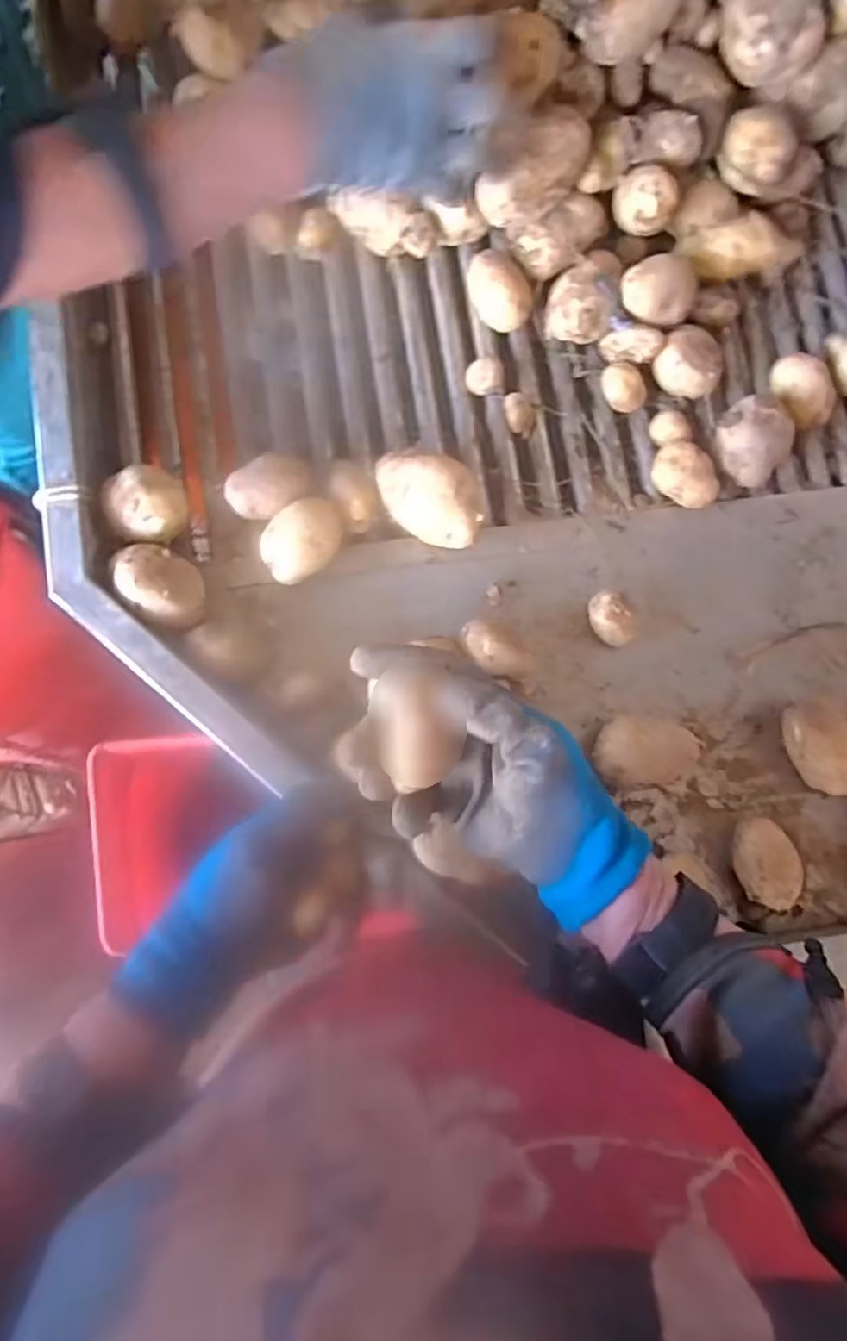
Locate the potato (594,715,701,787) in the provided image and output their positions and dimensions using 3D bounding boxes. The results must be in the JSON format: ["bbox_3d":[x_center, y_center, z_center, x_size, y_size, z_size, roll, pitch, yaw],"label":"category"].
[{"bbox_3d":[0.171,0.063,0.518,0.069,0.050,0.052,0,78,-4],"label":"potato"}]

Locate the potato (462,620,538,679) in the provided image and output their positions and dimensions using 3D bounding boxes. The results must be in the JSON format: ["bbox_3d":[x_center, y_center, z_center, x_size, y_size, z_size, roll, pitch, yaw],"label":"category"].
[{"bbox_3d":[0.059,-0.012,0.518,0.071,0.028,0.031,33,81,-11],"label":"potato"}]

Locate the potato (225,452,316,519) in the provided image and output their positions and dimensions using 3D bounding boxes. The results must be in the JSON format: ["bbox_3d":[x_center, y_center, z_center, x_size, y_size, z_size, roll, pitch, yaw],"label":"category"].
[{"bbox_3d":[-0.121,-0.143,0.527,0.066,0.044,0.047,-23,81,-8],"label":"potato"}]

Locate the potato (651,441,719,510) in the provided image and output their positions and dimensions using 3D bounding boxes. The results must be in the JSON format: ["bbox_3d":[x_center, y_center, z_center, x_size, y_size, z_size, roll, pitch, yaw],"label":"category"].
[{"bbox_3d":[0.216,-0.160,0.552,0.035,0.041,0.060,-39,83,-10],"label":"potato"}]

